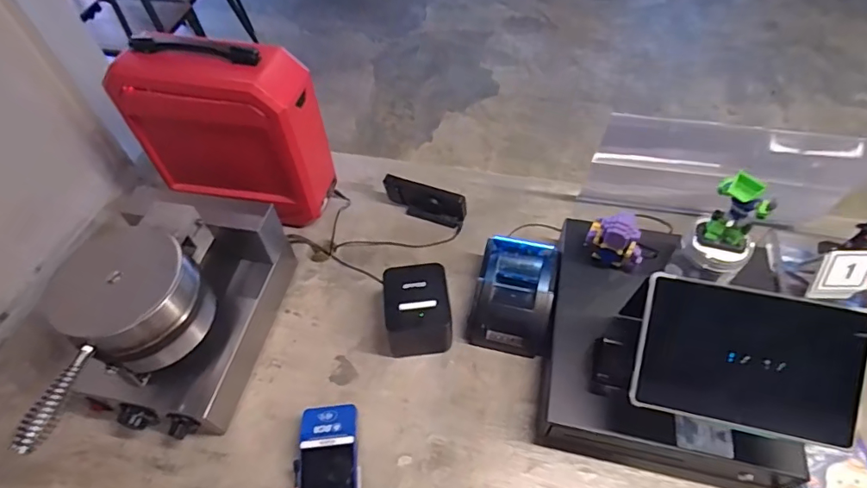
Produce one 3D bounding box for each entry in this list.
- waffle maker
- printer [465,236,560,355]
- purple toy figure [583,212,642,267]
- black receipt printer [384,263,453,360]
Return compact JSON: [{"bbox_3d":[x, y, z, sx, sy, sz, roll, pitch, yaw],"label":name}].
[{"bbox_3d":[-0.416,0.116,0.765,0.230,0.237,0.401,10,54,8],"label":"waffle maker"},{"bbox_3d":[0.135,0.089,0.830,0.123,0.104,0.166,14,54,11],"label":"printer"},{"bbox_3d":[0.284,-0.004,0.771,0.085,0.107,0.041,25,57,18],"label":"purple toy figure"},{"bbox_3d":[-0.025,0.114,0.824,0.101,0.109,0.126,-5,53,-4],"label":"black receipt printer"}]

